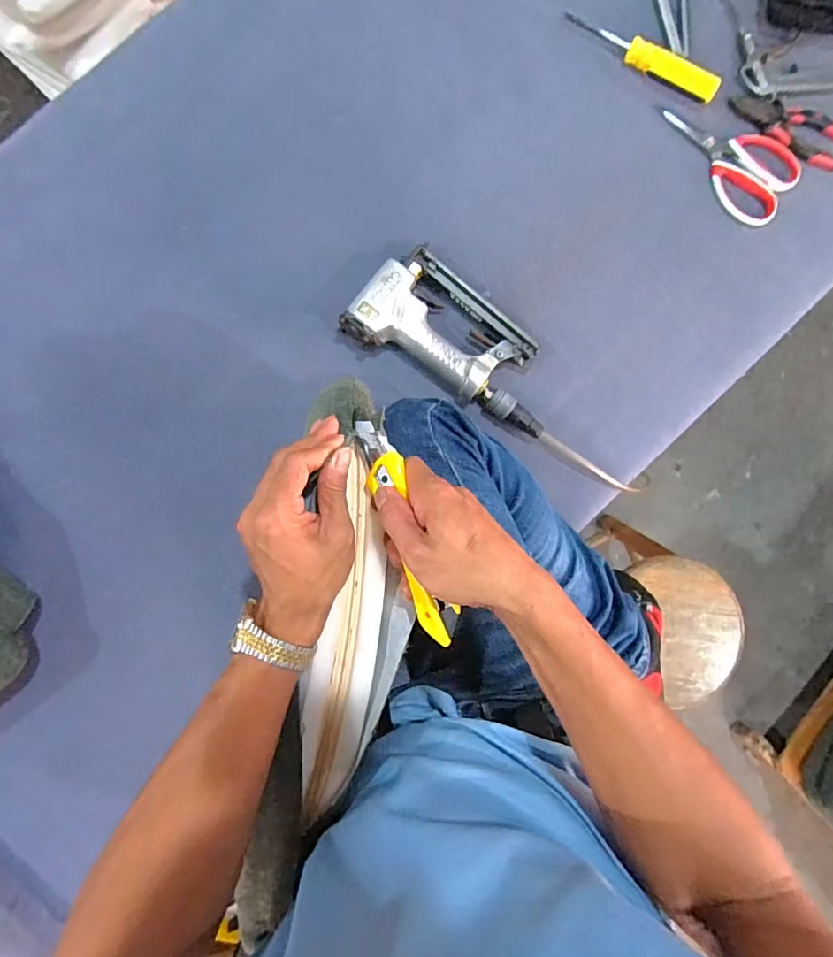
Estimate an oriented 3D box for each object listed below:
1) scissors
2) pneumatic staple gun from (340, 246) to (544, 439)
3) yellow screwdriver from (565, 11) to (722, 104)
[{"bbox_3d":[0.368,-0.377,0.602,0.169,0.015,0.092,29,89,-4],"label":"scissors"},{"bbox_3d":[0.053,-0.159,0.574,0.244,0.037,0.120,30,89,-4],"label":"pneumatic staple gun"},{"bbox_3d":[0.263,-0.493,0.587,0.191,0.022,0.023,28,89,-5],"label":"yellow screwdriver"}]

